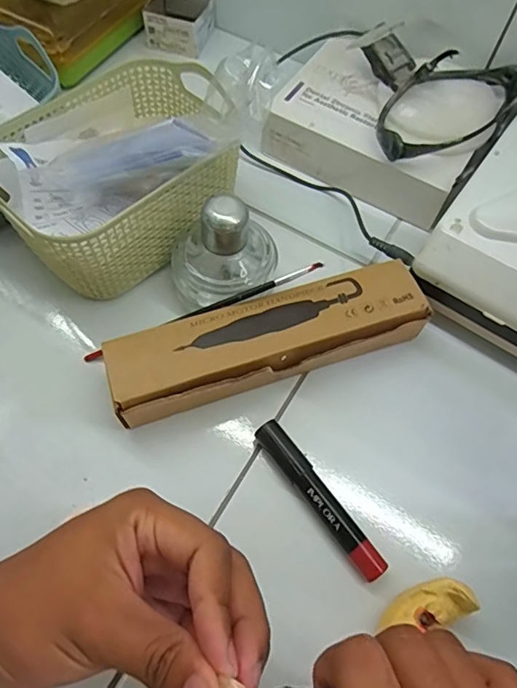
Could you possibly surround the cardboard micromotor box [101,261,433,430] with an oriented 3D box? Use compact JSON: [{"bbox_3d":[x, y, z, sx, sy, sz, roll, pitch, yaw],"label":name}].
[{"bbox_3d":[0.009,0.000,0.333,0.209,0.045,0.056,-16,65,-10],"label":"cardboard micromotor box"}]

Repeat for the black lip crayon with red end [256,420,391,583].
[{"bbox_3d":[0.037,0.094,0.300,0.017,0.018,0.107,-34,69,-18],"label":"black lip crayon with red end"}]

